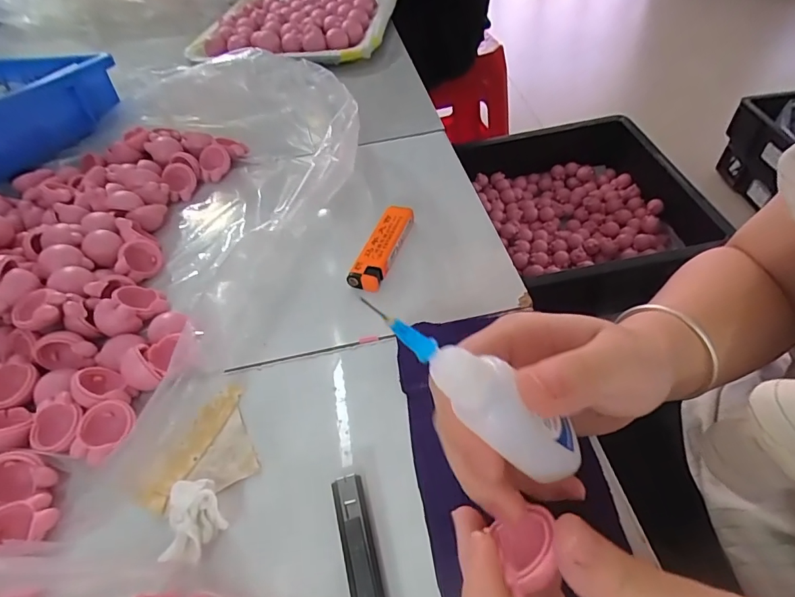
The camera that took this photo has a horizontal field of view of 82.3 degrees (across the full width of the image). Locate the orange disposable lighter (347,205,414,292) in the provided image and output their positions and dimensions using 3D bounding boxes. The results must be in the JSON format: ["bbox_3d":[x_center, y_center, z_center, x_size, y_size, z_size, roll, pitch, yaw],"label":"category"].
[{"bbox_3d":[-0.010,-0.040,0.336,0.023,0.012,0.078,15,51,14],"label":"orange disposable lighter"}]

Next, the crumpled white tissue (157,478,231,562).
[{"bbox_3d":[-0.095,0.105,0.217,0.028,0.021,0.032,-4,49,4],"label":"crumpled white tissue"}]

